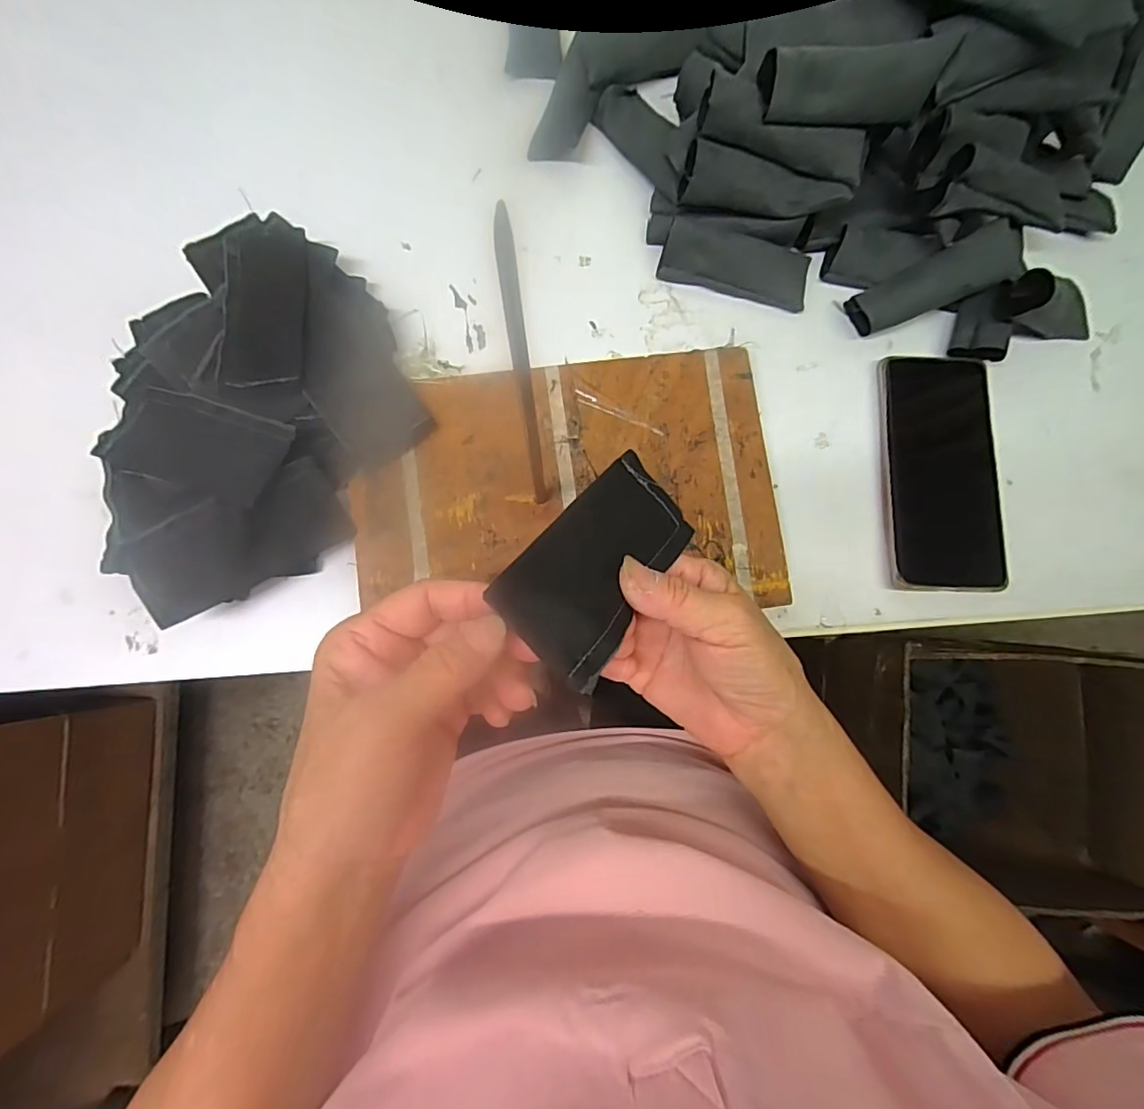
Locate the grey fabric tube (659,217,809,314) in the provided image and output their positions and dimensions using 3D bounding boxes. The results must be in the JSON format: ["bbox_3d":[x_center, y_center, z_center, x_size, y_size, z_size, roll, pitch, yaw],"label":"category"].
[{"bbox_3d":[0.115,-0.203,0.370,0.102,0.028,0.041,12,83,-1],"label":"grey fabric tube"}]

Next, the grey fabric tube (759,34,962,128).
[{"bbox_3d":[0.163,-0.269,0.308,0.104,0.028,0.031,-5,81,-3],"label":"grey fabric tube"}]

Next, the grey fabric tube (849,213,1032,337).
[{"bbox_3d":[0.252,-0.185,0.363,0.120,0.028,0.038,-24,85,10],"label":"grey fabric tube"}]

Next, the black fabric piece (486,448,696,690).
[{"bbox_3d":[0.016,0.000,0.237,0.052,0.016,0.113,38,51,2],"label":"black fabric piece"}]

